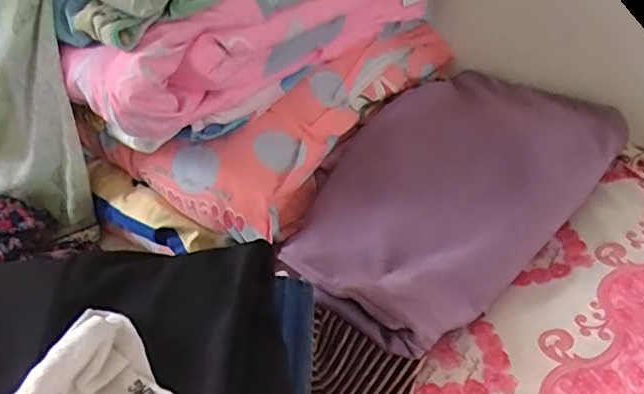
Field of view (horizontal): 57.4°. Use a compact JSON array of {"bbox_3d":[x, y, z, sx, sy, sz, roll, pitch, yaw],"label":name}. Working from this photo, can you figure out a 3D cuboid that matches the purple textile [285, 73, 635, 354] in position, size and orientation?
[{"bbox_3d":[0.153,-0.024,0.713,0.458,0.071,0.268,-35,49,-29],"label":"purple textile"}]

